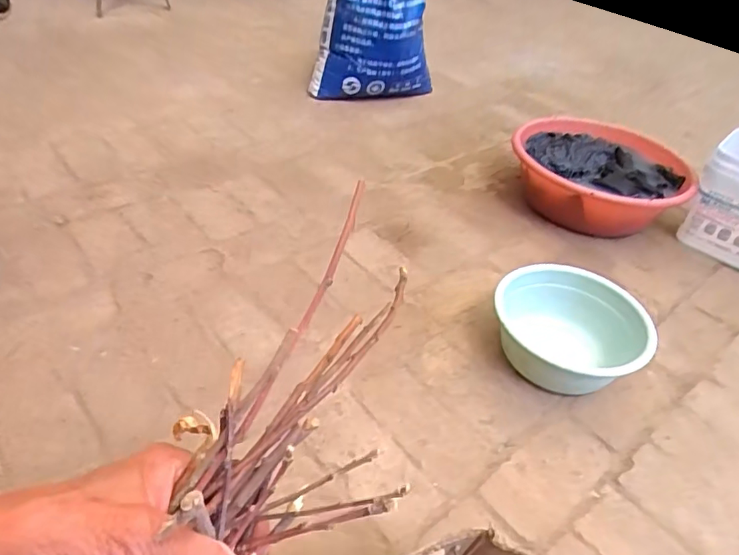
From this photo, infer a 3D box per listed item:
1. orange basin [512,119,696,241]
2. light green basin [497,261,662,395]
[{"bbox_3d":[0.608,-0.266,1.430,0.459,0.161,0.407,19,42,15],"label":"orange basin"},{"bbox_3d":[0.354,0.097,0.955,0.270,0.136,0.225,23,44,18],"label":"light green basin"}]

